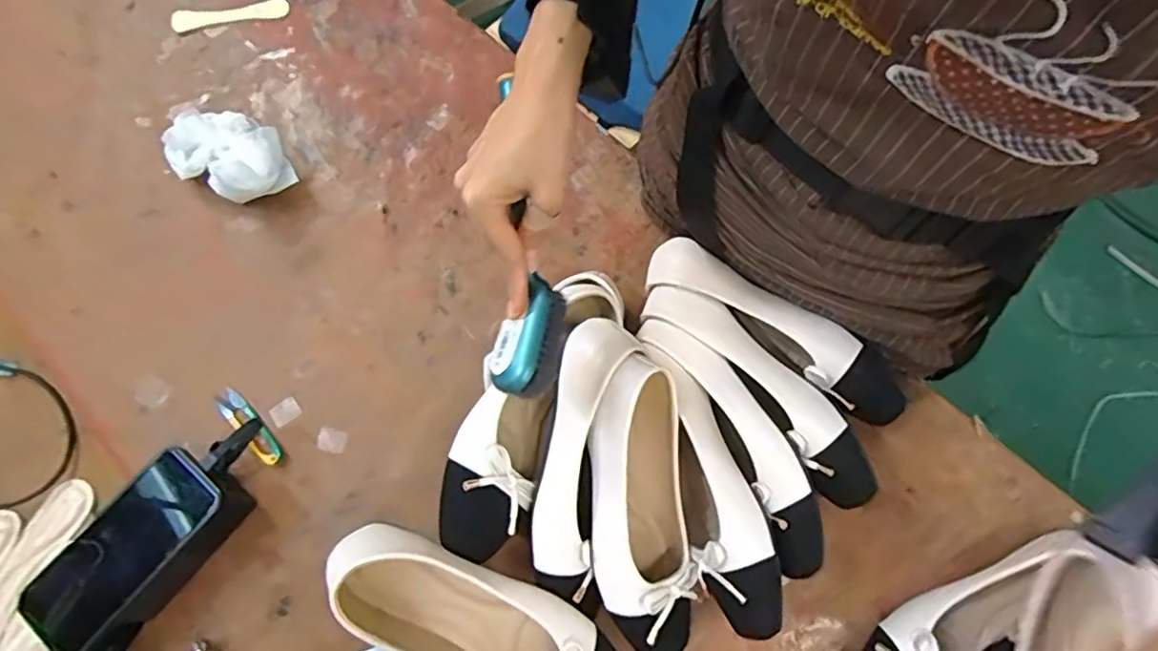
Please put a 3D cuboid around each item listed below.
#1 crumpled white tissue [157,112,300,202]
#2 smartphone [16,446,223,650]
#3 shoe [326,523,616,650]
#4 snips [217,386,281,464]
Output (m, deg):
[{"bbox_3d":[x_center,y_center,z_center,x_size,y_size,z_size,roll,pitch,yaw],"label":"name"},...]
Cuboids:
[{"bbox_3d":[-0.378,-0.188,0.672,0.133,0.069,0.093,22,74,8],"label":"crumpled white tissue"},{"bbox_3d":[-0.384,0.184,0.513,0.077,0.013,0.167,38,77,12],"label":"smartphone"},{"bbox_3d":[-0.065,0.231,0.462,0.249,0.054,0.090,30,75,-4],"label":"shoe"},{"bbox_3d":[-0.326,0.098,0.605,0.095,0.013,0.026,40,77,14],"label":"snips"}]

